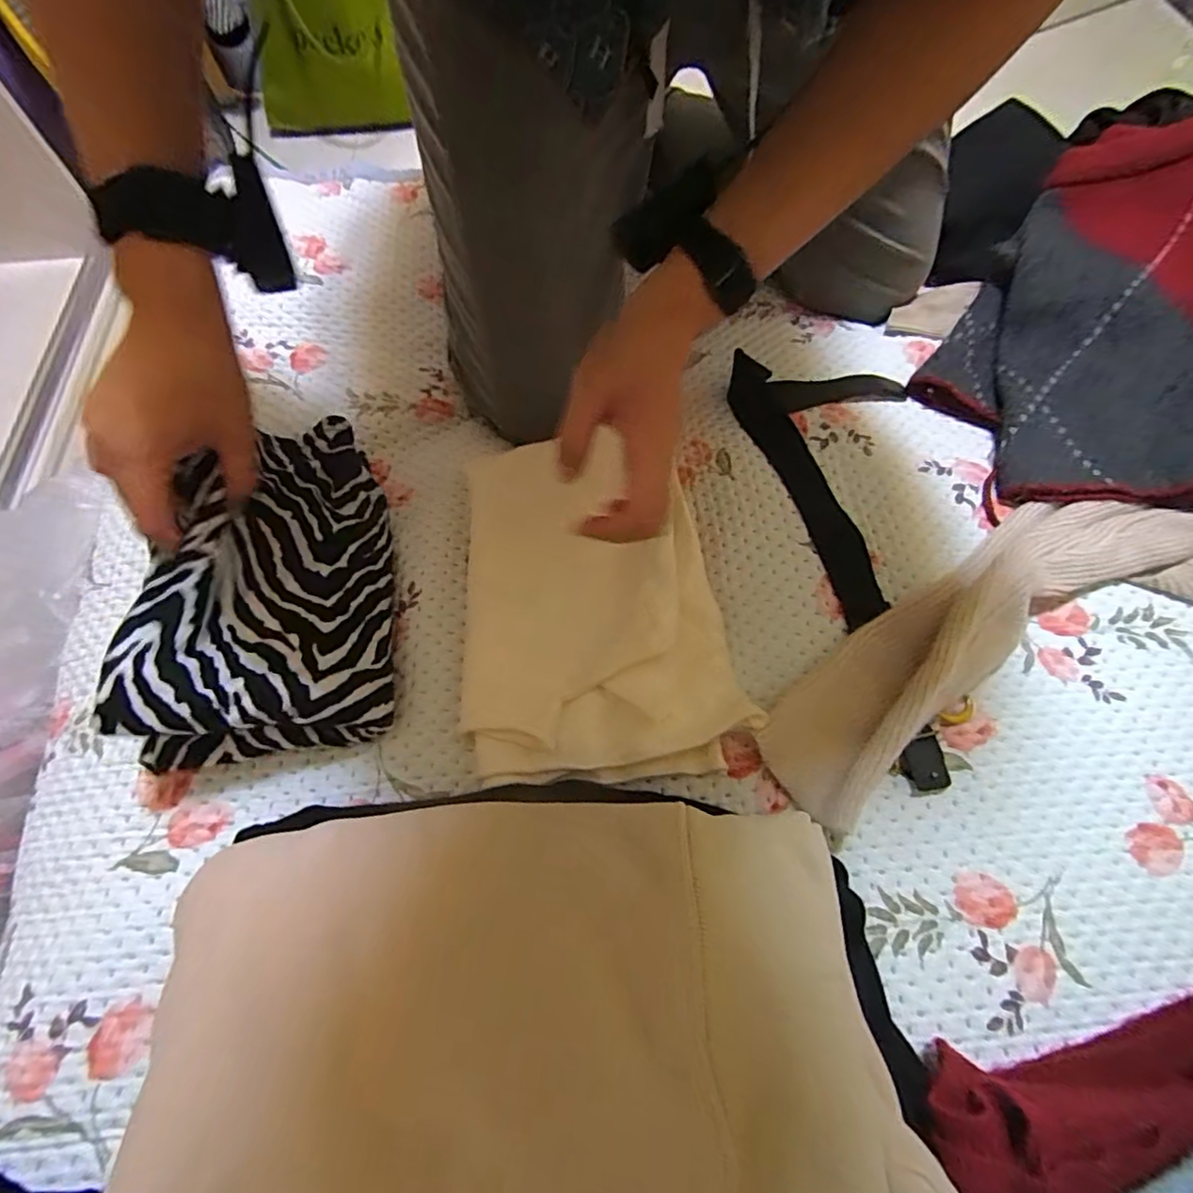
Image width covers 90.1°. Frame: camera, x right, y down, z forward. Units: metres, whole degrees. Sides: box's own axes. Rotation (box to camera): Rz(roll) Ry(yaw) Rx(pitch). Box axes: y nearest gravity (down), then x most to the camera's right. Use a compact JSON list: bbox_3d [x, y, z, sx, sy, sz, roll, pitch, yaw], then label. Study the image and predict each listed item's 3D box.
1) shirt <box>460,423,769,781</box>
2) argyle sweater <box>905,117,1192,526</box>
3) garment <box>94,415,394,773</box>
[{"bbox_3d":[-0.003,-0.001,0.449,0.197,0.072,0.248,-4,64,-2],"label":"shirt"},{"bbox_3d":[0.475,-0.258,0.540,0.238,0.118,0.420,31,68,14],"label":"argyle sweater"},{"bbox_3d":[-0.233,-0.027,0.420,0.143,0.106,0.249,-9,65,-4],"label":"garment"}]

